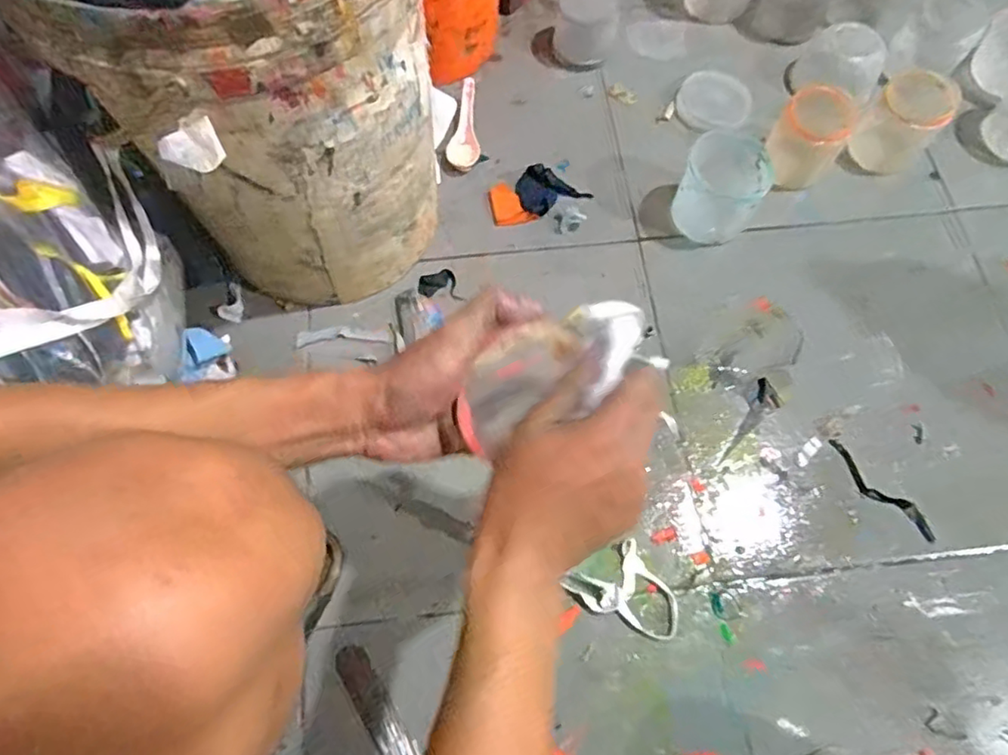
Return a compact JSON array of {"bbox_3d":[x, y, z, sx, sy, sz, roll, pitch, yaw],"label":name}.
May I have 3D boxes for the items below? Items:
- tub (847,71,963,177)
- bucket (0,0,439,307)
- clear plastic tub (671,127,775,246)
[{"bbox_3d":[0.484,-0.310,0.737,0.083,0.082,0.093,41,74,14],"label":"tub"},{"bbox_3d":[-0.203,-0.286,0.572,0.292,0.353,0.303,0,69,0],"label":"bucket"},{"bbox_3d":[0.257,-0.223,0.716,0.094,0.085,0.094,0,69,0],"label":"clear plastic tub"}]

